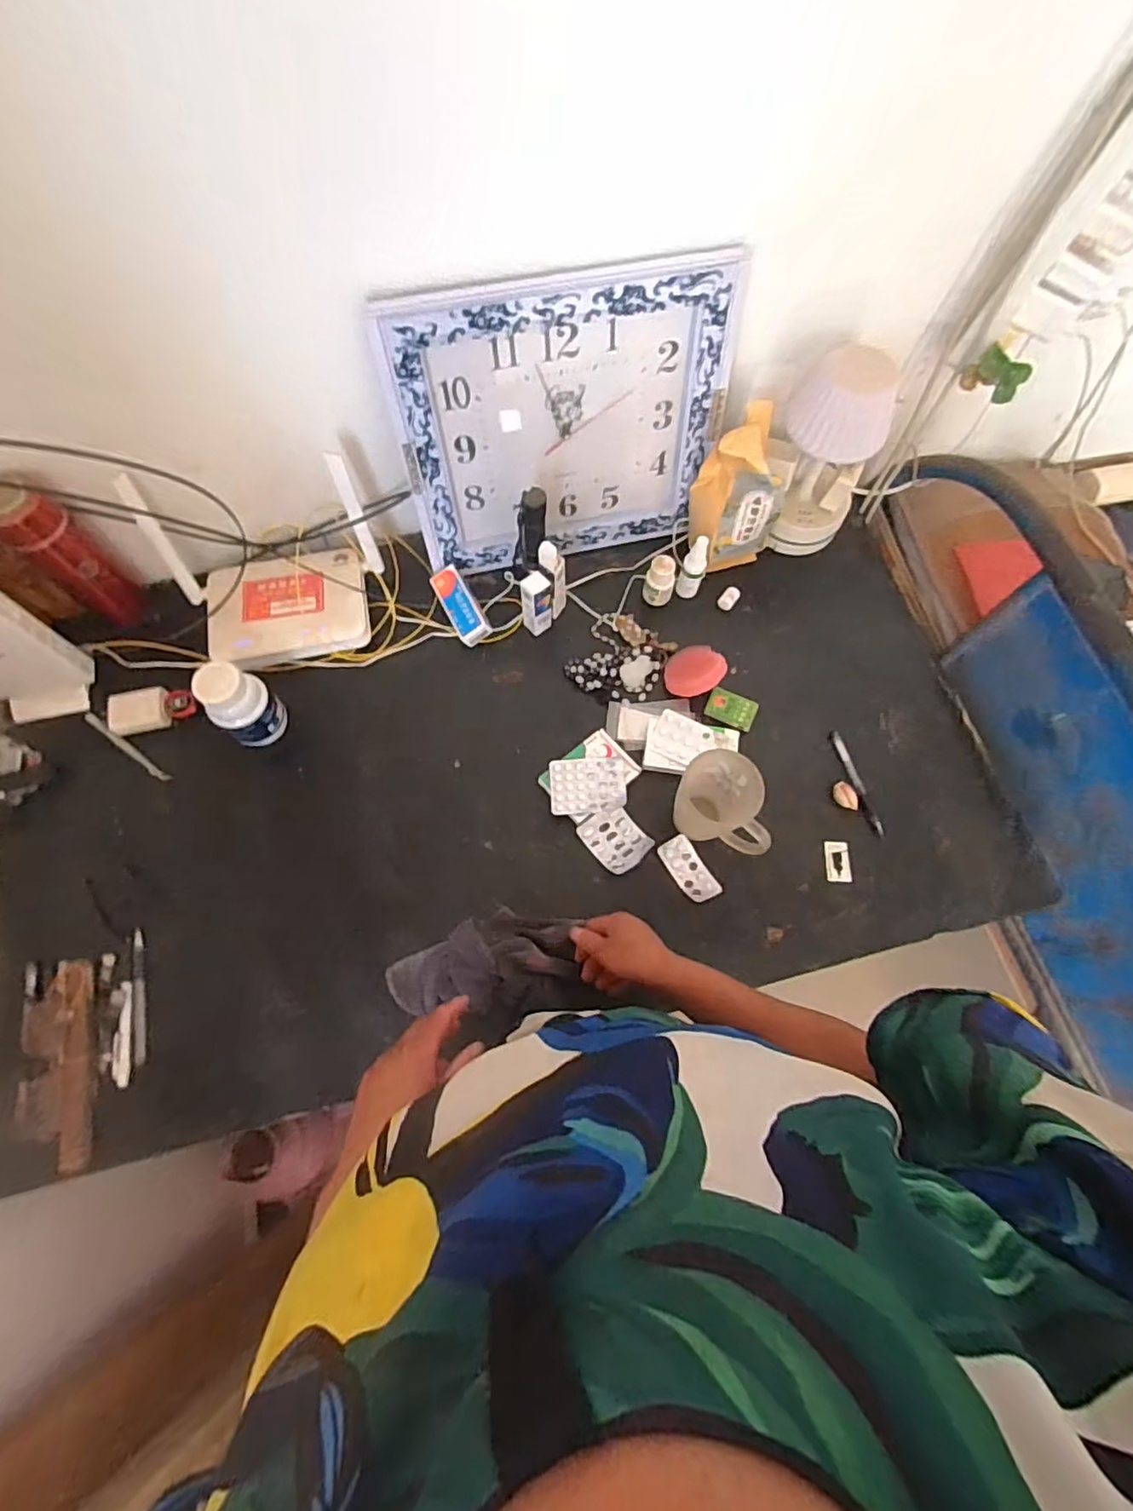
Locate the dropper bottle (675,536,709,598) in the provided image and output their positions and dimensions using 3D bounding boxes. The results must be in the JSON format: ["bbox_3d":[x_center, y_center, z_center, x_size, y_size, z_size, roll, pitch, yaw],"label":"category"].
[{"bbox_3d":[0.163,-0.238,0.771,0.030,0.085,0.026,13,71,4],"label":"dropper bottle"}]

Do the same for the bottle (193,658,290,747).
[{"bbox_3d":[-0.367,-0.057,0.688,0.059,0.109,0.070,37,74,11],"label":"bottle"}]

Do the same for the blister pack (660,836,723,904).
[{"bbox_3d":[0.139,0.129,0.683,0.035,0.013,0.076,-33,74,-11],"label":"blister pack"}]

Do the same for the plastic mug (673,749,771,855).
[{"bbox_3d":[0.169,0.056,0.657,0.106,0.111,0.080,23,72,7],"label":"plastic mug"}]

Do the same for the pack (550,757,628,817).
[{"bbox_3d":[0.025,0.034,0.699,0.087,0.004,0.066,-2,71,0],"label":"pack"}]

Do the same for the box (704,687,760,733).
[{"bbox_3d":[0.204,-0.057,0.749,0.059,0.016,0.037,24,72,7],"label":"box"}]

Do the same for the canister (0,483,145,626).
[{"bbox_3d":[-0.563,-0.226,0.694,0.057,0.214,0.058,37,74,11],"label":"canister"}]

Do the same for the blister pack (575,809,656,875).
[{"bbox_3d":[0.057,0.095,0.692,0.061,0.011,0.072,-35,75,-12],"label":"blister pack"}]

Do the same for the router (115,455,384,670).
[{"bbox_3d":[-0.352,-0.227,0.728,0.243,0.150,0.205,-20,72,-7],"label":"router"}]

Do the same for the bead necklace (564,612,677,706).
[{"bbox_3d":[0.068,-0.123,0.773,0.108,0.015,0.115,31,73,10],"label":"bead necklace"}]

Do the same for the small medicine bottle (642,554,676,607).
[{"bbox_3d":[0.121,-0.226,0.784,0.037,0.058,0.034,13,71,4],"label":"small medicine bottle"}]

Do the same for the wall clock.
[{"bbox_3d":[0.000,-0.376,0.712,0.374,0.314,0.029,-13,57,-7],"label":"wall clock"}]

